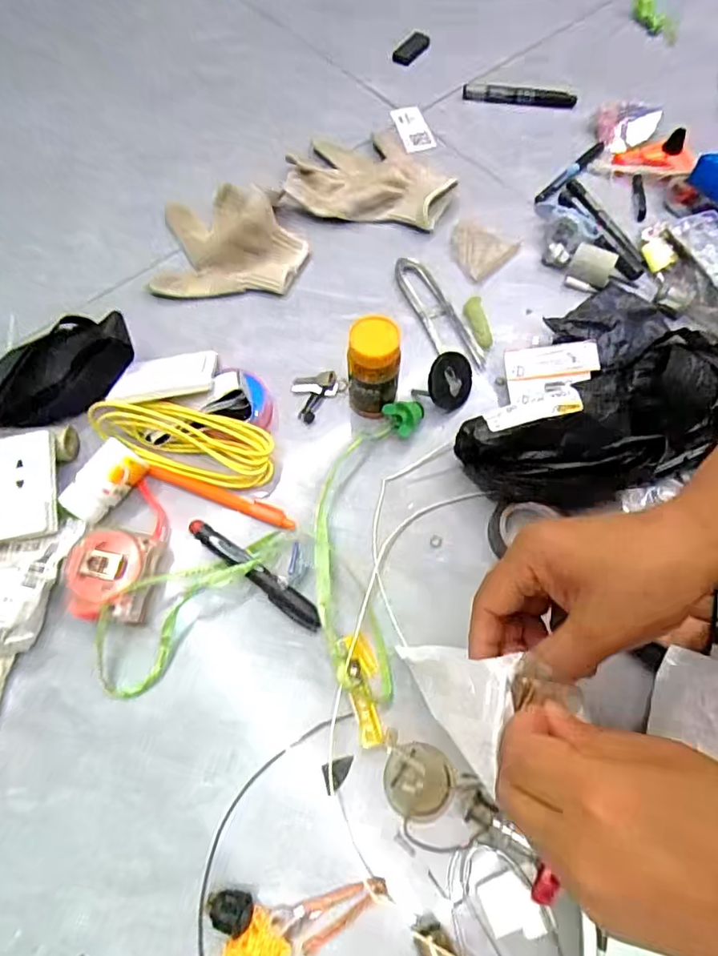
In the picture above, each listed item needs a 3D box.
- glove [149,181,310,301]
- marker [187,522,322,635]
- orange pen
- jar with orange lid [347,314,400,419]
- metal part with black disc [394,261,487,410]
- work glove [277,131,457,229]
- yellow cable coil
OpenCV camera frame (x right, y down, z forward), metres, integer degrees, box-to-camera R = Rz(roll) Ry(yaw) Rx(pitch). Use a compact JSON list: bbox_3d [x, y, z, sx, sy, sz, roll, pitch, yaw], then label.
[{"bbox_3d":[-0.134,-0.259,0.570,0.154,0.056,0.139,-3,66,0],"label":"glove"},{"bbox_3d":[-0.083,0.075,0.437,0.130,0.012,0.020,34,71,15],"label":"marker"},{"bbox_3d":[-0.116,0.014,0.467,0.132,0.009,0.013,20,68,10],"label":"orange pen"},{"bbox_3d":[0.014,-0.088,0.468,0.043,0.090,0.049,5,66,3],"label":"jar with orange lid"},{"bbox_3d":[0.079,-0.149,0.528,0.068,0.027,0.181,-4,66,-1],"label":"metal part with black disc"},{"bbox_3d":[0.014,-0.346,0.617,0.179,0.029,0.142,7,66,4],"label":"work glove"},{"bbox_3d":[-0.148,-0.031,0.462,0.149,0.050,0.053,7,66,4],"label":"yellow cable coil"}]

